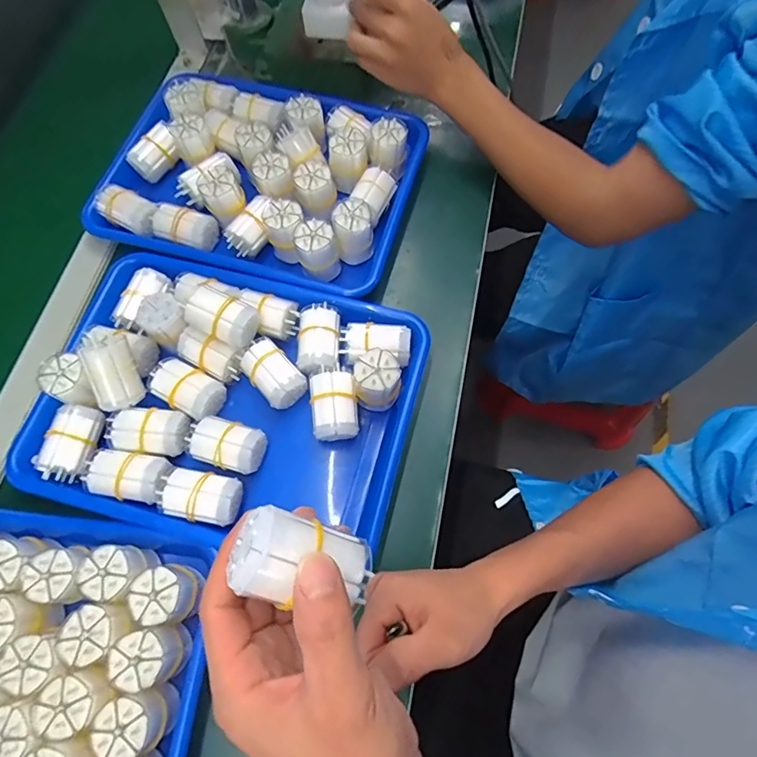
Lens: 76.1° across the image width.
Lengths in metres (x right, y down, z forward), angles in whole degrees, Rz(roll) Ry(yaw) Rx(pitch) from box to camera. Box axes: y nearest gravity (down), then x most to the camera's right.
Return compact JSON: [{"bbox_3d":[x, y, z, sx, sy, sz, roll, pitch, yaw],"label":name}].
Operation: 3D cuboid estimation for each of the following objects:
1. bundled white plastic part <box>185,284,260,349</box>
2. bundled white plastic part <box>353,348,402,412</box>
[{"bbox_3d":[-0.140,-0.053,0.438,0.060,0.043,0.035,23,71,12],"label":"bundled white plastic part"},{"bbox_3d":[0.000,0.003,0.426,0.039,0.053,0.038,5,68,6],"label":"bundled white plastic part"}]

